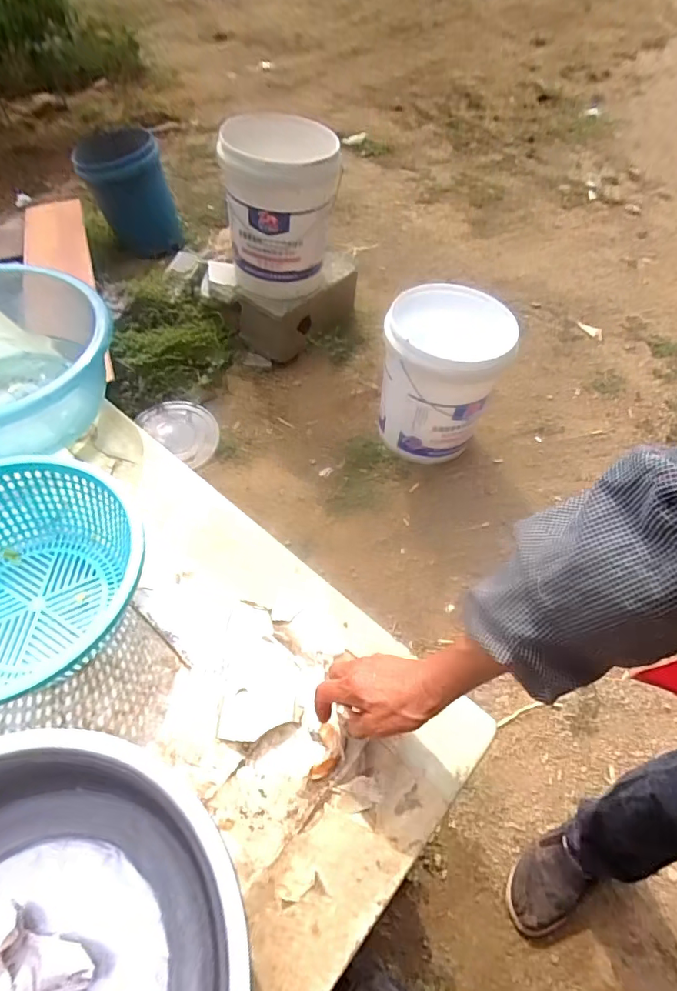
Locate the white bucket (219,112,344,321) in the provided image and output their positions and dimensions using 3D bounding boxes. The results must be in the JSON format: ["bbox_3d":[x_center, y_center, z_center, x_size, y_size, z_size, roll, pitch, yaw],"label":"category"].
[{"bbox_3d":[-0.157,-0.773,1.446,0.302,0.410,0.306,-3,52,-5],"label":"white bucket"}]

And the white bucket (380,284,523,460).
[{"bbox_3d":[0.259,-0.288,1.328,0.263,0.424,0.257,1,52,-2],"label":"white bucket"}]

